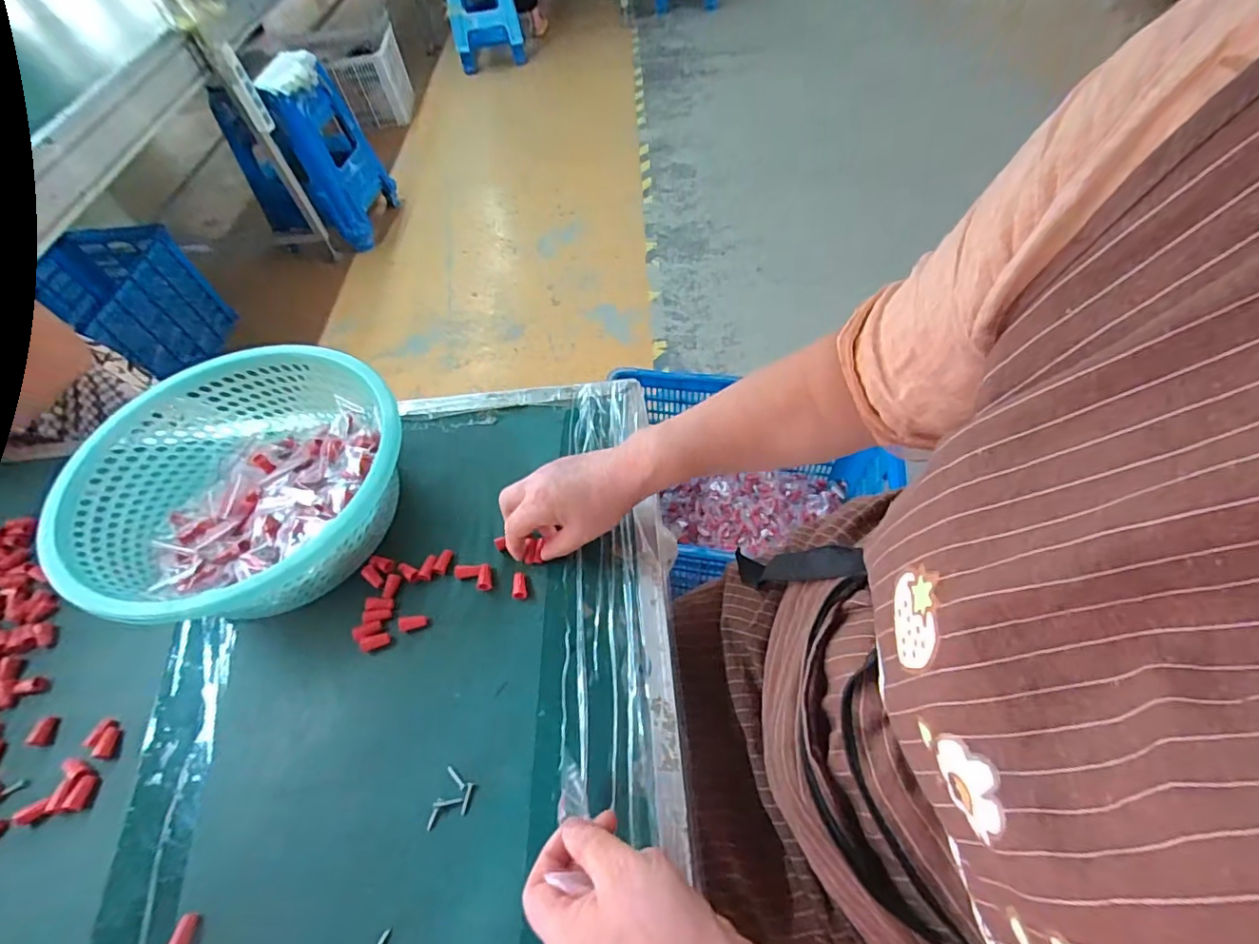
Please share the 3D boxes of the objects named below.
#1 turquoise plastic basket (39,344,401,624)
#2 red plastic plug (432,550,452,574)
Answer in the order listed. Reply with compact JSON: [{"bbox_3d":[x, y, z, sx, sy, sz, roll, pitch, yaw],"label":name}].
[{"bbox_3d":[-0.345,0.010,0.489,0.240,0.087,0.259,-3,57,4],"label":"turquoise plastic basket"},{"bbox_3d":[-0.172,0.083,0.498,0.012,0.008,0.022,10,59,12],"label":"red plastic plug"}]

